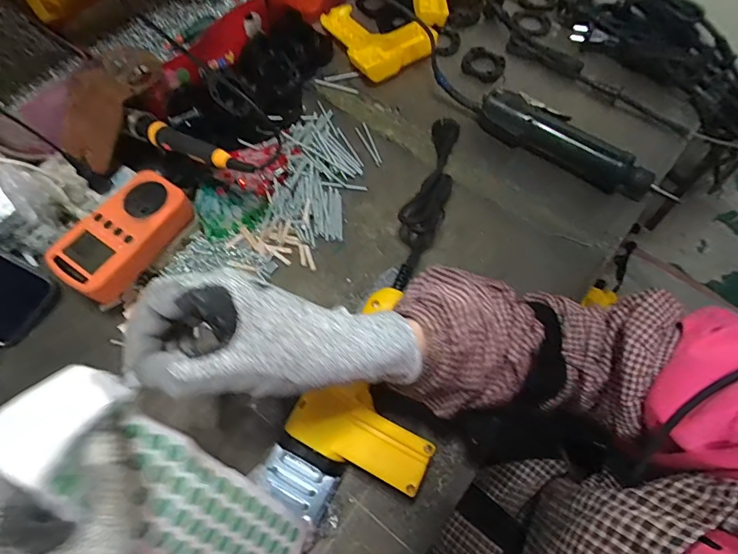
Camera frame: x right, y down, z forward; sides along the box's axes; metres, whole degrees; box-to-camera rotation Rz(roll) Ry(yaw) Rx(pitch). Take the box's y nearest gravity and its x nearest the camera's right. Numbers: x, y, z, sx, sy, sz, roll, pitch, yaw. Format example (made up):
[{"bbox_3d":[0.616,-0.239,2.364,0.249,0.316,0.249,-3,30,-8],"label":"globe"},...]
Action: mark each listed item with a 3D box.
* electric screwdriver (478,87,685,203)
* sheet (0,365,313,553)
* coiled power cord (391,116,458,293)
[{"bbox_3d":[0.244,-0.157,0.512,0.235,0.052,0.050,36,69,13],"label":"electric screwdriver"},{"bbox_3d":[-0.113,0.133,0.257,0.042,0.220,0.060,10,55,51],"label":"sheet"},{"bbox_3d":[0.067,-0.091,0.479,0.042,0.043,0.210,18,66,6],"label":"coiled power cord"}]

